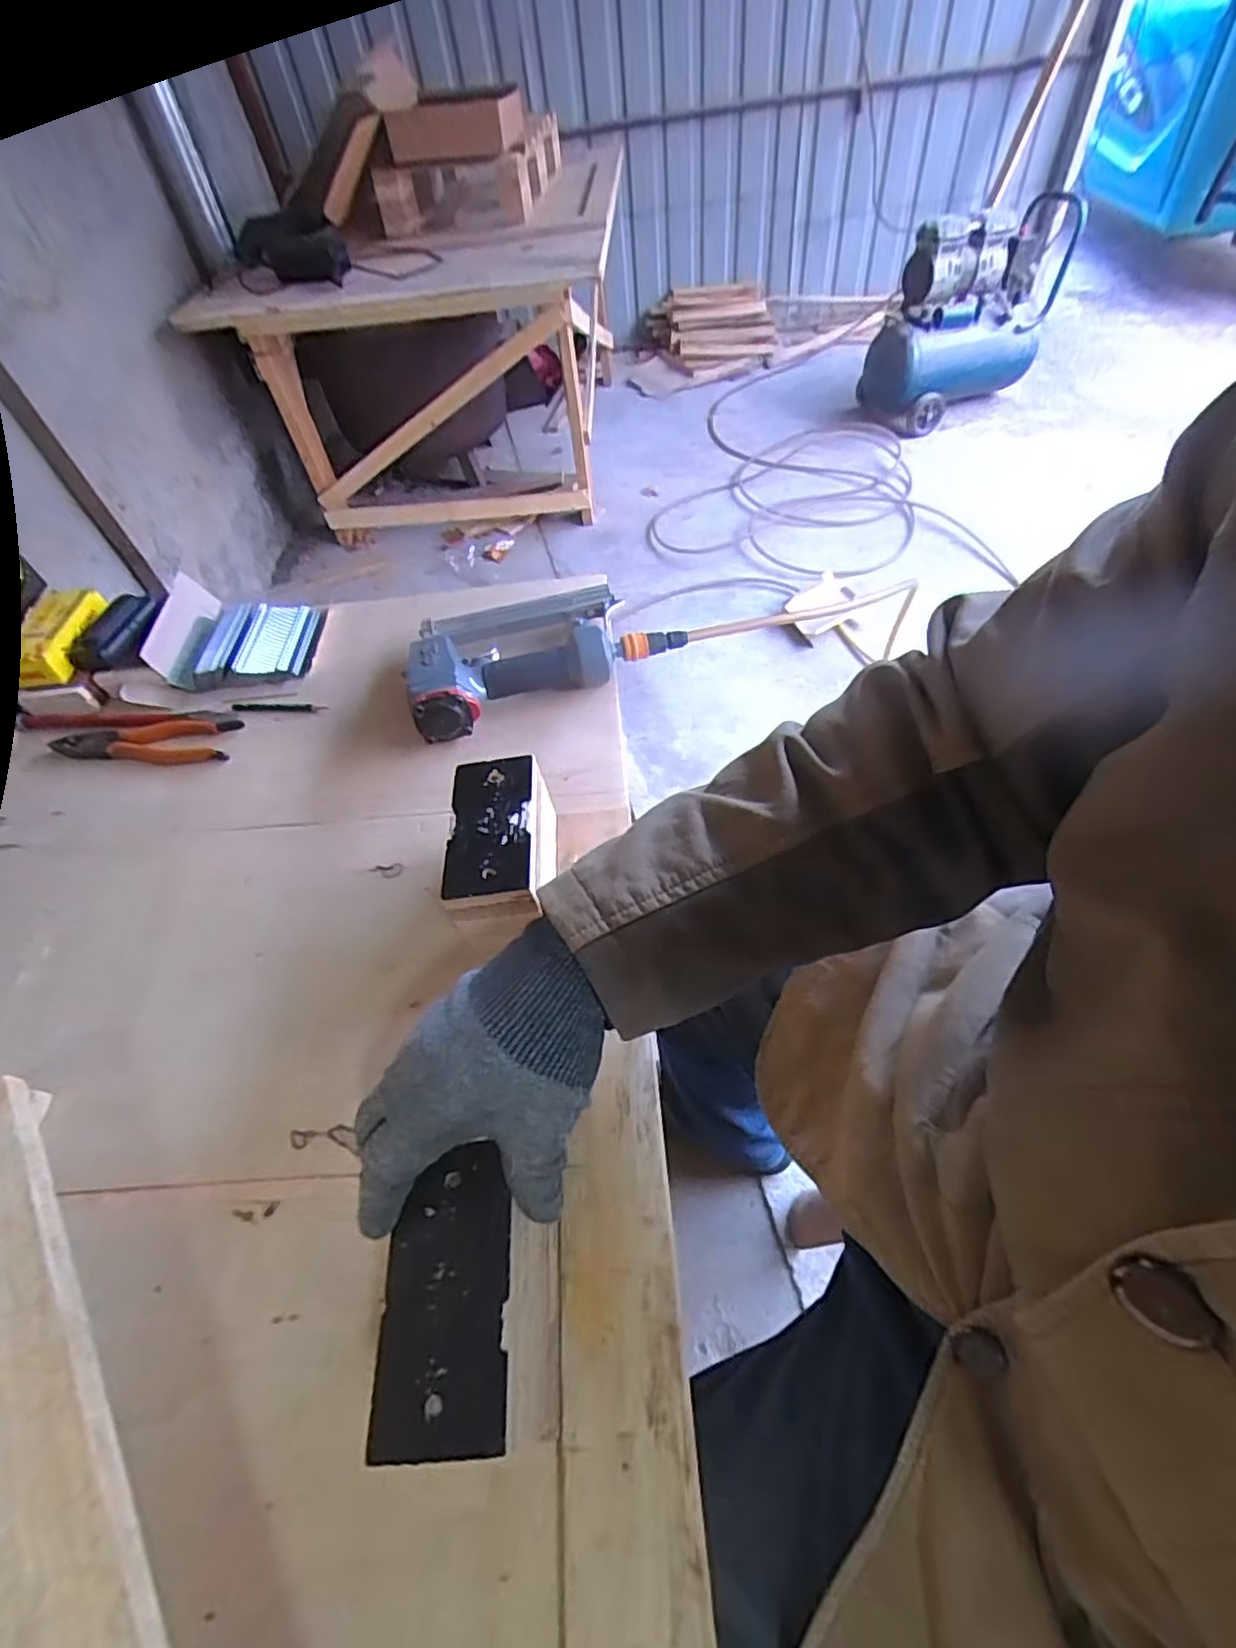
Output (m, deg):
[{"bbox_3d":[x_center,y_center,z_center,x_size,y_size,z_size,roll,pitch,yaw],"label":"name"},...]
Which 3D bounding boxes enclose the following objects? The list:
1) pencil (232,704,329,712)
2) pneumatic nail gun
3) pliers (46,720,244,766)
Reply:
[{"bbox_3d":[-0.347,-0.120,0.686,0.104,0.004,0.011,2,53,6],"label":"pencil"},{"bbox_3d":[-0.102,-0.179,0.681,0.230,0.058,0.161,-18,54,-9],"label":"pneumatic nail gun"},{"bbox_3d":[-0.476,-0.080,0.666,0.187,0.010,0.056,-2,53,3],"label":"pliers"}]

